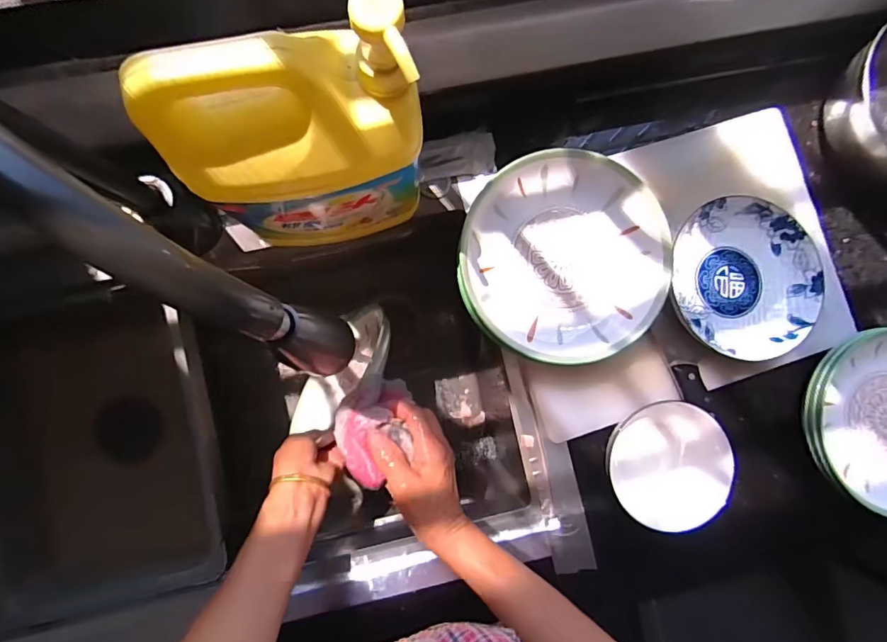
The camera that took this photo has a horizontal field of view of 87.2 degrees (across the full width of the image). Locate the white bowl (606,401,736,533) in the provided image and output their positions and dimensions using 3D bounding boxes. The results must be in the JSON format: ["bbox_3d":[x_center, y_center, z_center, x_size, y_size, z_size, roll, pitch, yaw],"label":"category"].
[{"bbox_3d":[0.233,0.148,0.495,0.114,0.067,0.127,43,85,-1],"label":"white bowl"}]

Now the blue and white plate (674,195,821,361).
[{"bbox_3d":[0.340,-0.048,0.520,0.167,0.026,0.174,0,87,-4],"label":"blue and white plate"}]

